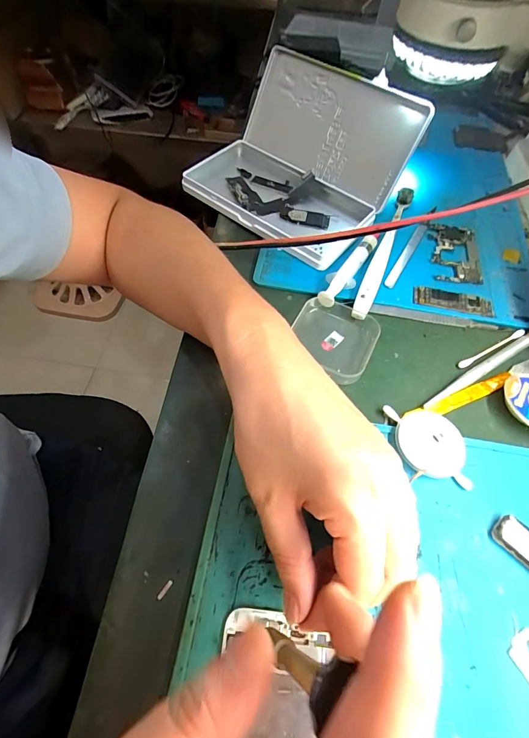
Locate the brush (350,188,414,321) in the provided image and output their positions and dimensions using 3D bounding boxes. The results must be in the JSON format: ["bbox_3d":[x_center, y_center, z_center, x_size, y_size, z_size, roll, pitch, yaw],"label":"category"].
[{"bbox_3d":[0.110,-0.111,0.322,0.014,0.017,0.173,21,61,12],"label":"brush"}]

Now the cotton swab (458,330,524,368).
[{"bbox_3d":[0.179,-0.016,0.279,0.067,0.004,0.006,-25,62,-15],"label":"cotton swab"}]

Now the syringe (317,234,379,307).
[{"bbox_3d":[0.072,-0.087,0.305,0.023,0.014,0.089,28,62,15],"label":"syringe"}]

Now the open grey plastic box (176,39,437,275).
[{"bbox_3d":[0.029,-0.202,0.333,0.185,0.086,0.148,37,65,20],"label":"open grey plastic box"}]

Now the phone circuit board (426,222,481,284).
[{"bbox_3d":[0.174,-0.108,0.326,0.042,0.006,0.071,9,59,5],"label":"phone circuit board"}]

